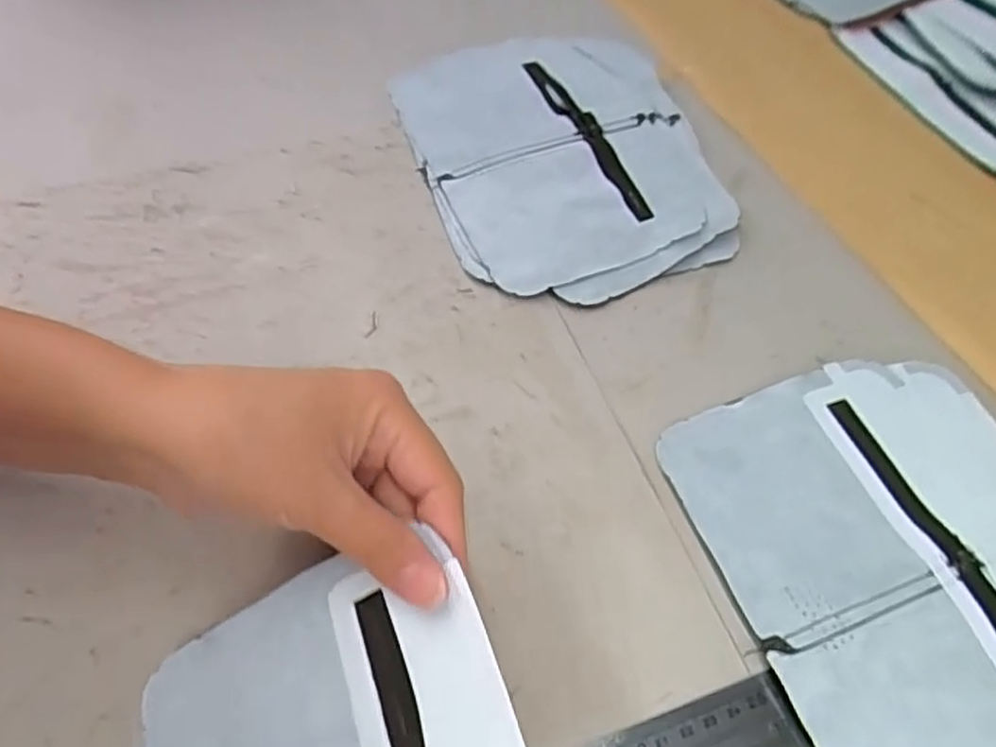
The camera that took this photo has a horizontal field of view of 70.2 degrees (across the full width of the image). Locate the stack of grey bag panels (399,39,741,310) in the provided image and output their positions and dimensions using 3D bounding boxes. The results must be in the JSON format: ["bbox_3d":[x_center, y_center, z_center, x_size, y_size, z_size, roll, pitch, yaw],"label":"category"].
[{"bbox_3d":[0.035,-0.134,0.430,0.166,0.025,0.214,-10,56,-9],"label":"stack of grey bag panels"}]

